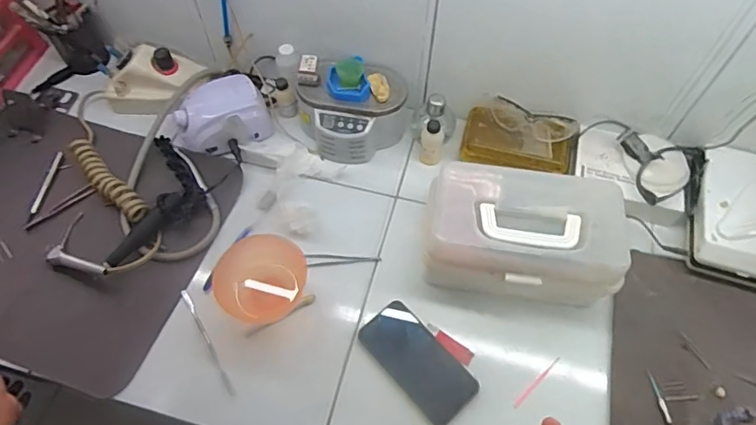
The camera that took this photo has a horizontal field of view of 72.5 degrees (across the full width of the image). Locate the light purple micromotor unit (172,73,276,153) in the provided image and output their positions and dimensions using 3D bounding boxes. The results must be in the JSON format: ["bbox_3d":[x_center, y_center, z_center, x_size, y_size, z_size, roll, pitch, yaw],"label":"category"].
[{"bbox_3d":[-0.261,-0.161,0.871,0.158,0.070,0.124,-11,59,-8],"label":"light purple micromotor unit"}]

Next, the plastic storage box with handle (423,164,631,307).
[{"bbox_3d":[0.203,0.038,0.729,0.274,0.124,0.146,5,58,2],"label":"plastic storage box with handle"}]

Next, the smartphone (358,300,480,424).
[{"bbox_3d":[0.054,0.201,0.700,0.080,0.008,0.165,-36,65,-21],"label":"smartphone"}]

